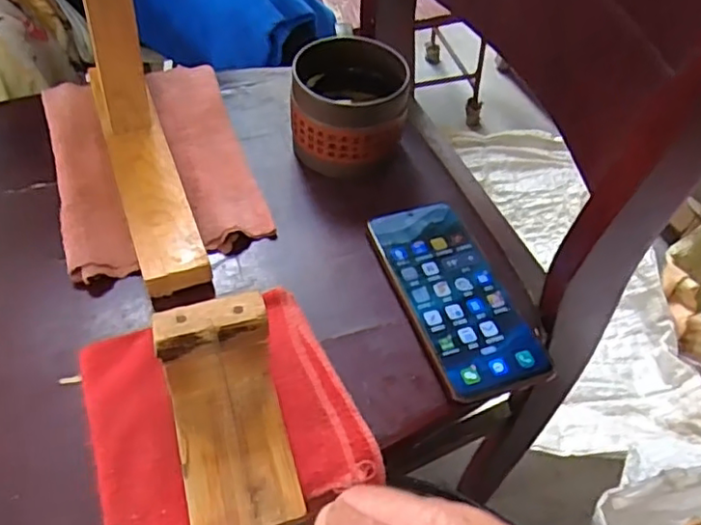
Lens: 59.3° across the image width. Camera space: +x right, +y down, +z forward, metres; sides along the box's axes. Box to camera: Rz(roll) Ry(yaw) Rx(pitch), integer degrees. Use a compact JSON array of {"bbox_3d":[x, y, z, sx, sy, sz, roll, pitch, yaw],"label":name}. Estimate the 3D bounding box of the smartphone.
[{"bbox_3d":[0.074,0.022,0.445,0.076,0.009,0.159,-15,55,-16],"label":"smartphone"}]

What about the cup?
[{"bbox_3d":[-0.001,-0.128,0.517,0.096,0.073,0.091,2,52,-3],"label":"cup"}]

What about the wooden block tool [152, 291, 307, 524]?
[{"bbox_3d":[-0.065,0.082,0.330,0.061,0.067,0.106,-10,53,-12],"label":"wooden block tool"}]

